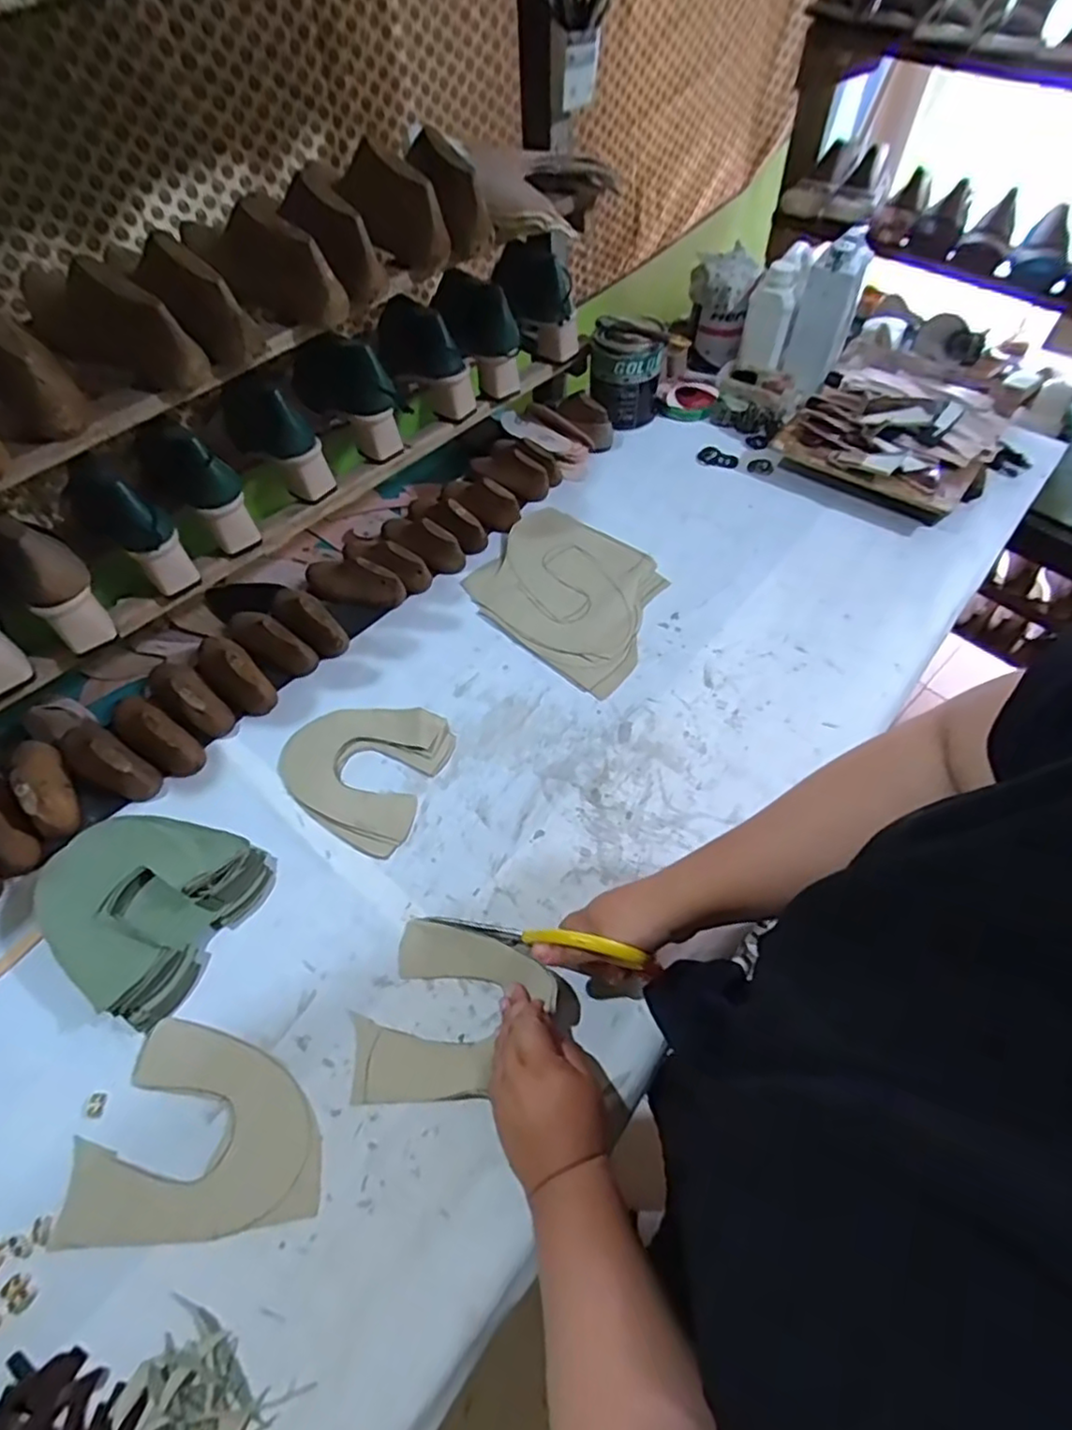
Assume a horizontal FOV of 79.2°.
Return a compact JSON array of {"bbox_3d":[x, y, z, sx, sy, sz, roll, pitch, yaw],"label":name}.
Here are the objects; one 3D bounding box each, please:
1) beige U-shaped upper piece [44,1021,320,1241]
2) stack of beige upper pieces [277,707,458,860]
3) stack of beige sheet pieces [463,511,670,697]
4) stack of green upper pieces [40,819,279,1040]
[{"bbox_3d":[-0.269,0.332,0.528,0.193,0.005,0.148,-3,56,0],"label":"beige U-shaped upper piece"},{"bbox_3d":[-0.194,0.054,0.711,0.170,0.009,0.168,17,59,12],"label":"stack of beige upper pieces"},{"bbox_3d":[0.047,-0.164,0.844,0.269,0.009,0.219,37,65,23],"label":"stack of beige sheet pieces"},{"bbox_3d":[-0.373,0.168,0.612,0.184,0.045,0.170,24,60,16],"label":"stack of green upper pieces"}]

